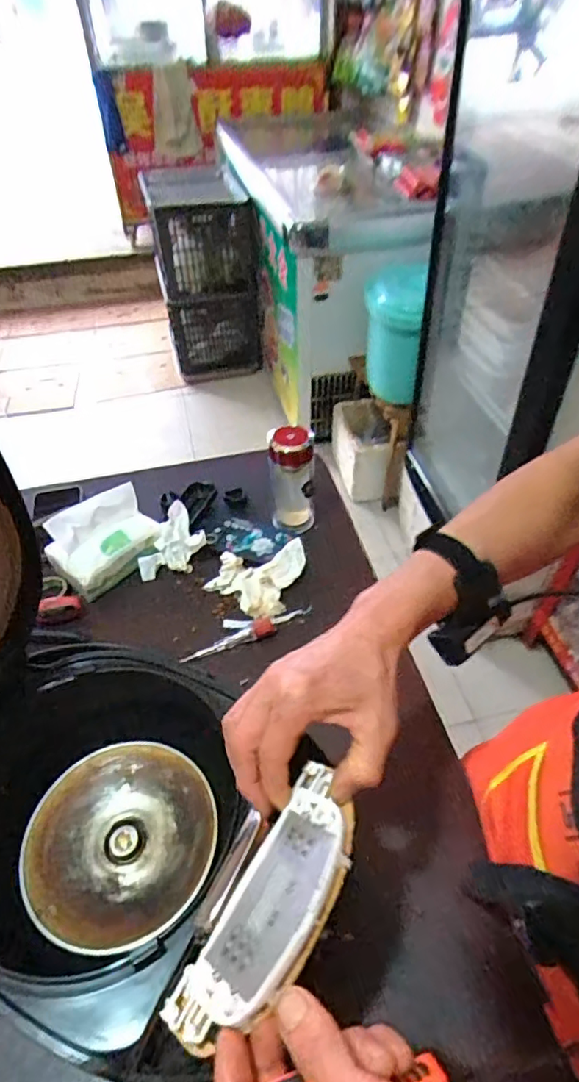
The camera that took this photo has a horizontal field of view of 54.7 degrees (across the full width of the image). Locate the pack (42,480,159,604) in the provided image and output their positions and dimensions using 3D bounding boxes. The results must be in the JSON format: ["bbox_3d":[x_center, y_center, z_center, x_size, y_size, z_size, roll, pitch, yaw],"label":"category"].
[{"bbox_3d":[-0.260,-0.001,0.793,0.143,0.106,0.074,-34,54,-27],"label":"pack"}]

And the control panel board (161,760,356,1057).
[{"bbox_3d":[-0.008,0.221,0.342,0.063,0.017,0.162,1,46,51],"label":"control panel board"}]

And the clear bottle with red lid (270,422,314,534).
[{"bbox_3d":[0.004,-0.084,0.821,0.058,0.160,0.048,1,46,2],"label":"clear bottle with red lid"}]

